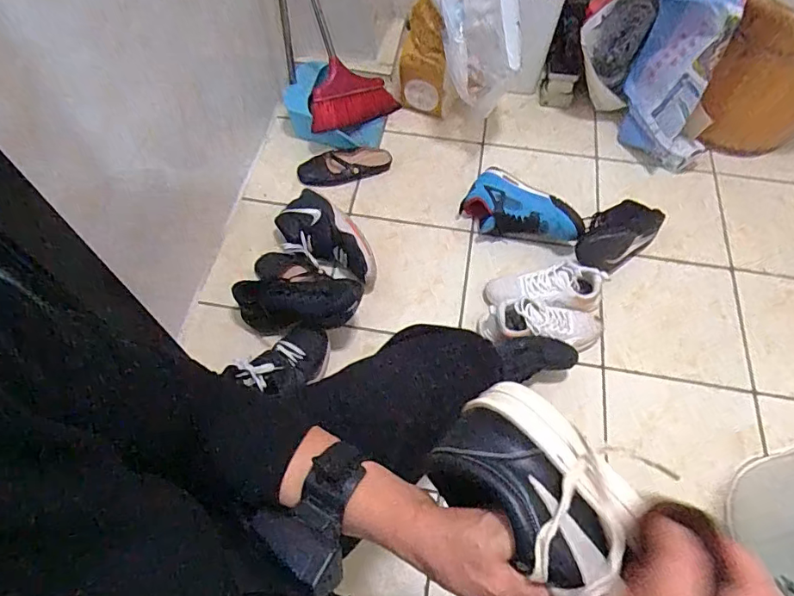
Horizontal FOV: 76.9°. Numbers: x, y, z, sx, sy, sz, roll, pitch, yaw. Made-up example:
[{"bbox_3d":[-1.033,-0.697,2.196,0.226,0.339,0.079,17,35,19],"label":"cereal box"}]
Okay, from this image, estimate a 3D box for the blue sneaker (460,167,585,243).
[{"bbox_3d":[0.290,-0.192,1.163,0.270,0.092,0.137,31,65,17],"label":"blue sneaker"}]

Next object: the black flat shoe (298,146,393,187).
[{"bbox_3d":[-0.134,-0.345,1.282,0.240,0.045,0.092,-12,61,-6],"label":"black flat shoe"}]

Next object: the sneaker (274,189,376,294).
[{"bbox_3d":[-0.155,-0.130,1.120,0.291,0.106,0.144,39,68,20],"label":"sneaker"}]

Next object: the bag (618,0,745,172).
[{"bbox_3d":[0.670,-0.525,1.180,0.142,0.378,0.260,-11,61,-6],"label":"bag"}]

